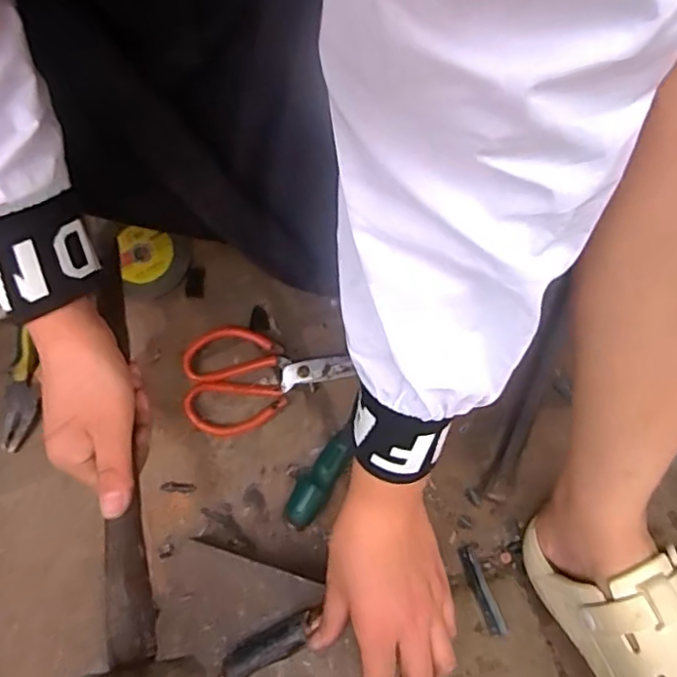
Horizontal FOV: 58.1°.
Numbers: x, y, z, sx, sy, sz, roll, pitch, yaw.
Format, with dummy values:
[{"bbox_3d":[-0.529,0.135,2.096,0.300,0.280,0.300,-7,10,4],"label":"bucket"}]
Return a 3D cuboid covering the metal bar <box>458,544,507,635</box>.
[{"bbox_3d":[0.125,0.222,0.535,0.015,0.007,0.077,-22,74,-3],"label":"metal bar"}]

